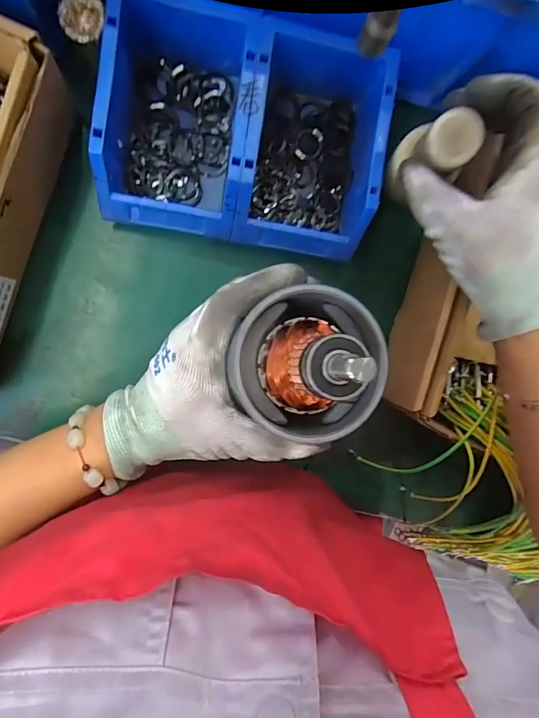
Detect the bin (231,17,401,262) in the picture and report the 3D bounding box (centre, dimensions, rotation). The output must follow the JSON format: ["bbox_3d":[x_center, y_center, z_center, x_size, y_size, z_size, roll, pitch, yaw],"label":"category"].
[{"bbox_3d":[0.032,-0.169,0.352,0.110,0.073,0.156,8,94,-8],"label":"bin"}]

